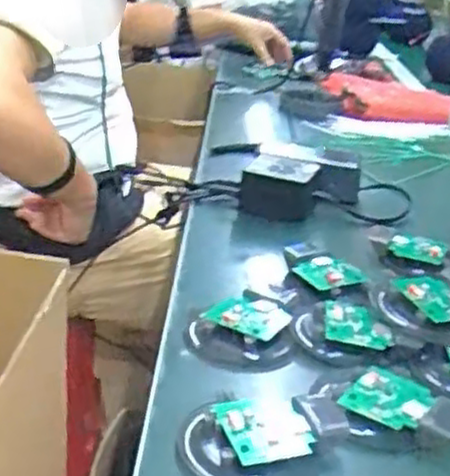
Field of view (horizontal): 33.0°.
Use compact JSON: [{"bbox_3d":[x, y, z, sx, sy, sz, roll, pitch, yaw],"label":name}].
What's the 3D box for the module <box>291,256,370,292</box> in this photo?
[{"bbox_3d":[0.101,0.030,0.721,0.057,0.009,0.052,-6,27,-23],"label":"module"}]

